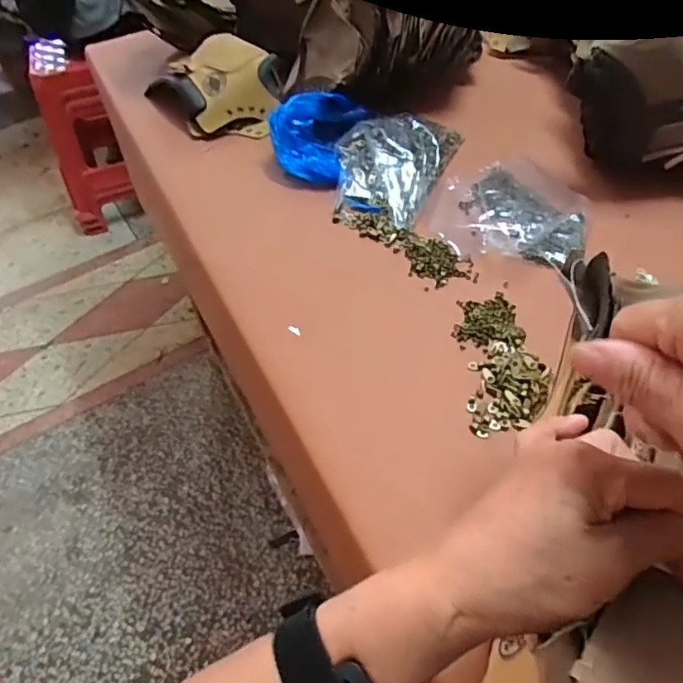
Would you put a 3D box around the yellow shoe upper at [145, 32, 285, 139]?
[{"bbox_3d":[-0.197,-0.376,0.833,0.211,0.093,0.147,-8,53,-3],"label":"yellow shoe upper"}]

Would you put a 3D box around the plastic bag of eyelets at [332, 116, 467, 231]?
[{"bbox_3d":[0.072,-0.223,0.707,0.162,0.037,0.194,4,53,6],"label":"plastic bag of eyelets"}]

